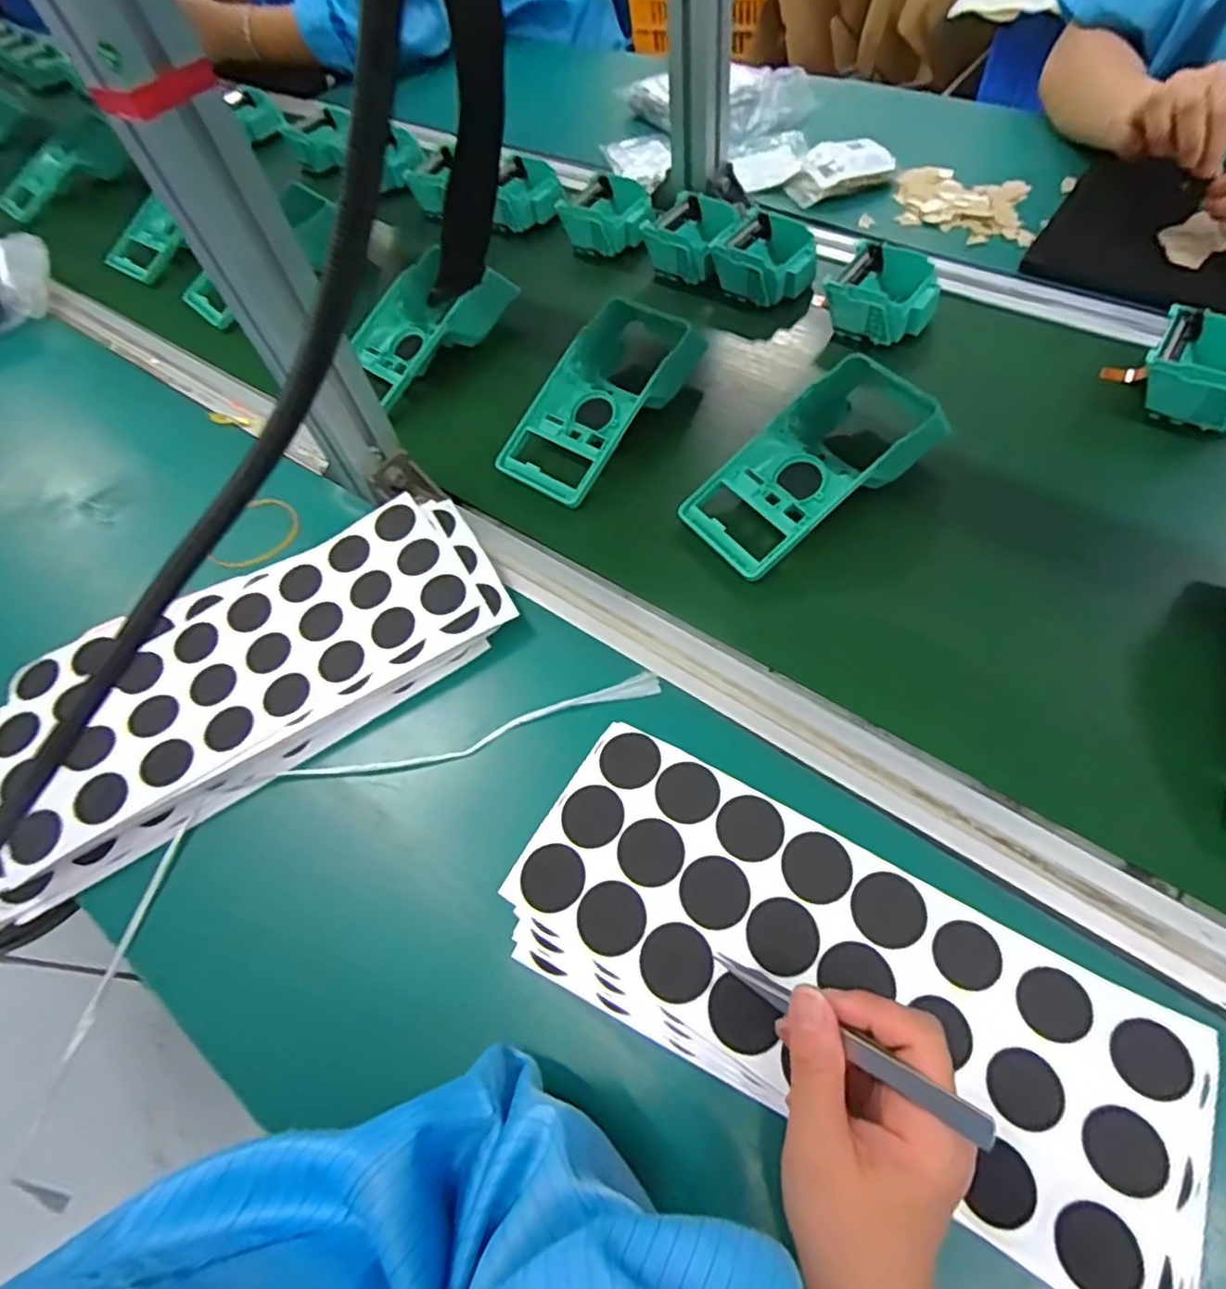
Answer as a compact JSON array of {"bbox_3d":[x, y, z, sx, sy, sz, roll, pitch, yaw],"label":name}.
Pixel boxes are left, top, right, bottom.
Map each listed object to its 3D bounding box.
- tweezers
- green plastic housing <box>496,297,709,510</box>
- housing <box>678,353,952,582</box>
[{"bbox_3d":[0.088,0.154,0.266,0.010,0.126,0.017,-45,109,-21],"label":"tweezers"},{"bbox_3d":[-0.003,-0.200,0.518,0.090,0.063,0.195,33,66,24],"label":"green plastic housing"},{"bbox_3d":[0.140,-0.131,0.456,0.181,0.048,0.084,-33,60,-15],"label":"housing"}]

